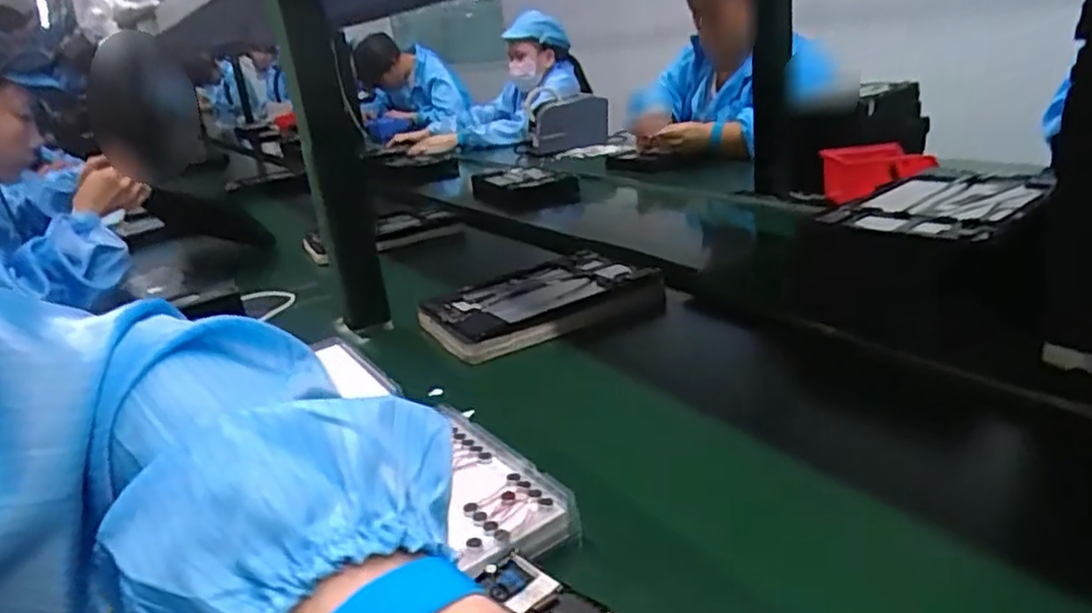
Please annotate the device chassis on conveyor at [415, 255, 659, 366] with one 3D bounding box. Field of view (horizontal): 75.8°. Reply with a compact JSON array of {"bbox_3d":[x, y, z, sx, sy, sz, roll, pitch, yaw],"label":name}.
[{"bbox_3d":[-0.011,-0.003,0.826,0.258,0.042,0.179,-17,23,-21],"label":"device chassis on conveyor"}]

